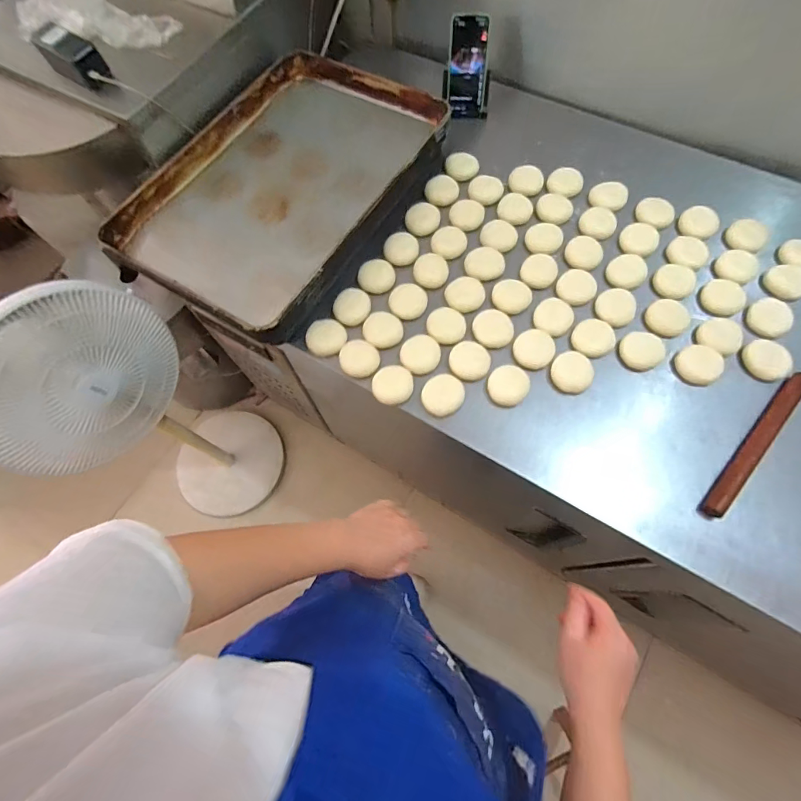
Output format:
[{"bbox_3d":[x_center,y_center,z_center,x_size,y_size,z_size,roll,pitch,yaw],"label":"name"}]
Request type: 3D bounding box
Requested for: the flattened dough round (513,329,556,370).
[{"bbox_3d":[0.219,-0.085,0.724,0.064,0.007,0.070,-1,68,3],"label":"flattened dough round"}]

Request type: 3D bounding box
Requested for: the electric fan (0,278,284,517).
[{"bbox_3d":[-0.581,0.031,1.078,0.325,0.931,0.322,-36,70,-11],"label":"electric fan"}]

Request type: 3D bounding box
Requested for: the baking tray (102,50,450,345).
[{"bbox_3d":[-0.215,-0.423,0.852,0.407,0.082,0.617,29,72,14],"label":"baking tray"}]

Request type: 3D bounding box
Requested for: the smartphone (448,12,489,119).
[{"bbox_3d":[0.140,-0.686,0.912,0.075,0.170,0.010,4,40,6],"label":"smartphone"}]

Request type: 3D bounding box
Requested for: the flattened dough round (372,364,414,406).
[{"bbox_3d":[-0.012,-0.026,0.714,0.065,0.014,0.064,-1,68,3],"label":"flattened dough round"}]

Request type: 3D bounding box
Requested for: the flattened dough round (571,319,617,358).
[{"bbox_3d":[0.316,-0.103,0.720,0.064,0.020,0.057,29,72,14],"label":"flattened dough round"}]

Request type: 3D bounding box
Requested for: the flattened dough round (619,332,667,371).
[{"bbox_3d":[0.390,-0.081,0.711,0.064,0.023,0.065,-1,68,3],"label":"flattened dough round"}]

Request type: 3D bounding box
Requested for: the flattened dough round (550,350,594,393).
[{"bbox_3d":[0.274,-0.046,0.702,0.065,0.014,0.065,-1,68,3],"label":"flattened dough round"}]

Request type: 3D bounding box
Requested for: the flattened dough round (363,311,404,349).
[{"bbox_3d":[-0.030,-0.122,0.752,0.065,0.007,0.067,-1,68,3],"label":"flattened dough round"}]

